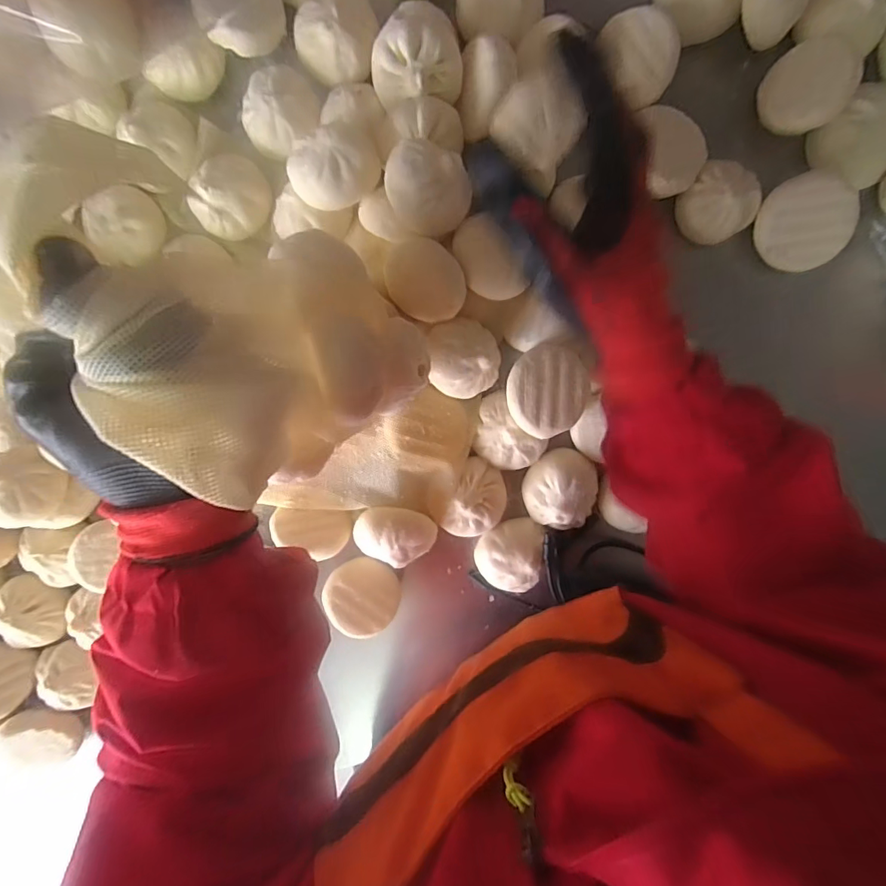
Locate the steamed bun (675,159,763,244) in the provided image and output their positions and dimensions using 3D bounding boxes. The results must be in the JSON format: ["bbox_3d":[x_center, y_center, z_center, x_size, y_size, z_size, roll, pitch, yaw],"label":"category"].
[{"bbox_3d":[0.252,-0.220,0.429,0.062,0.034,0.064,-36,94,5],"label":"steamed bun"}]

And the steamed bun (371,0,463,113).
[{"bbox_3d":[-0.024,-0.325,0.397,0.075,0.040,0.074,-19,95,4],"label":"steamed bun"}]

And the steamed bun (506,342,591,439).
[{"bbox_3d":[0.094,-0.048,0.431,0.068,0.035,0.078,-7,96,3],"label":"steamed bun"}]

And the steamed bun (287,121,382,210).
[{"bbox_3d":[-0.089,-0.230,0.404,0.072,0.046,0.055,-30,94,5],"label":"steamed bun"}]

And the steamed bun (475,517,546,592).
[{"bbox_3d":[0.070,0.114,0.490,0.069,0.052,0.077,8,96,1],"label":"steamed bun"}]

